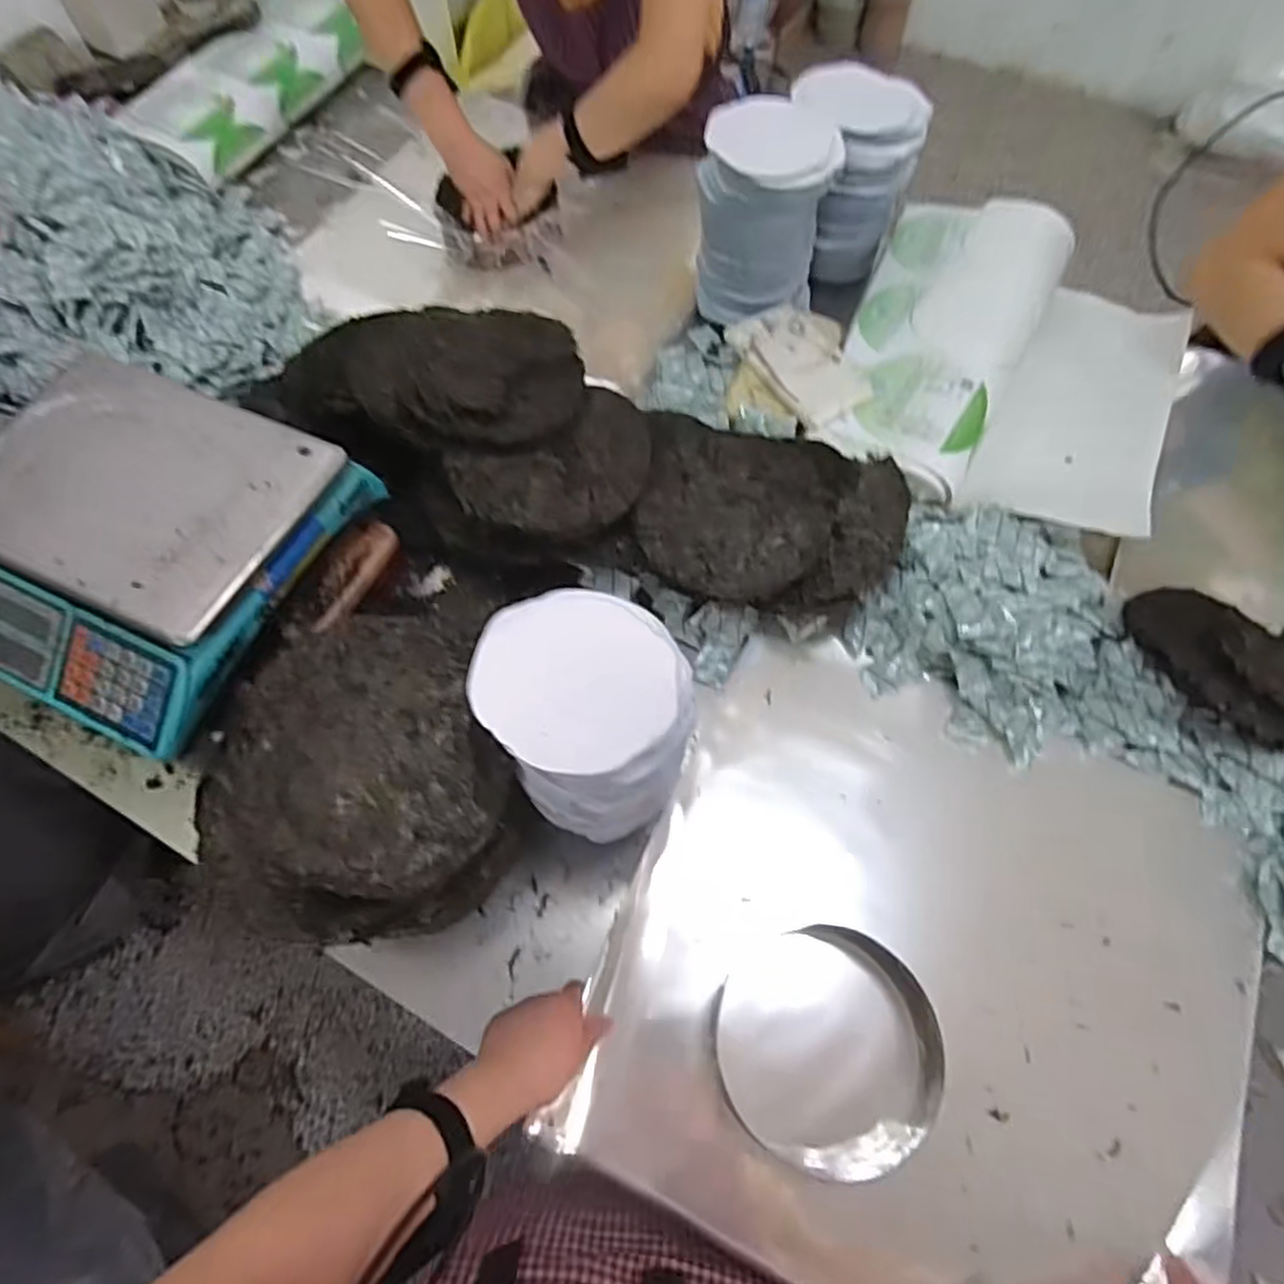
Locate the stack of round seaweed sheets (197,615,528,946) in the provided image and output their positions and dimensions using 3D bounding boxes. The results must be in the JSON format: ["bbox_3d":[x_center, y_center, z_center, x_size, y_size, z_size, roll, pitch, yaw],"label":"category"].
[{"bbox_3d":[-0.226,0.122,0.618,0.239,0.175,0.247,-23,66,-11],"label":"stack of round seaweed sheets"}]

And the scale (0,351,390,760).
[{"bbox_3d":[-0.475,-0.097,0.676,0.304,0.090,0.307,23,66,11],"label":"scale"}]

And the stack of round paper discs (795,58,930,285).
[{"bbox_3d":[0.251,-0.593,0.944,0.153,0.203,0.164,-35,69,-16],"label":"stack of round paper discs"}]

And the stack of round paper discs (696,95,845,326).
[{"bbox_3d":[0.148,-0.525,0.911,0.158,0.204,0.139,4,64,2],"label":"stack of round paper discs"}]

